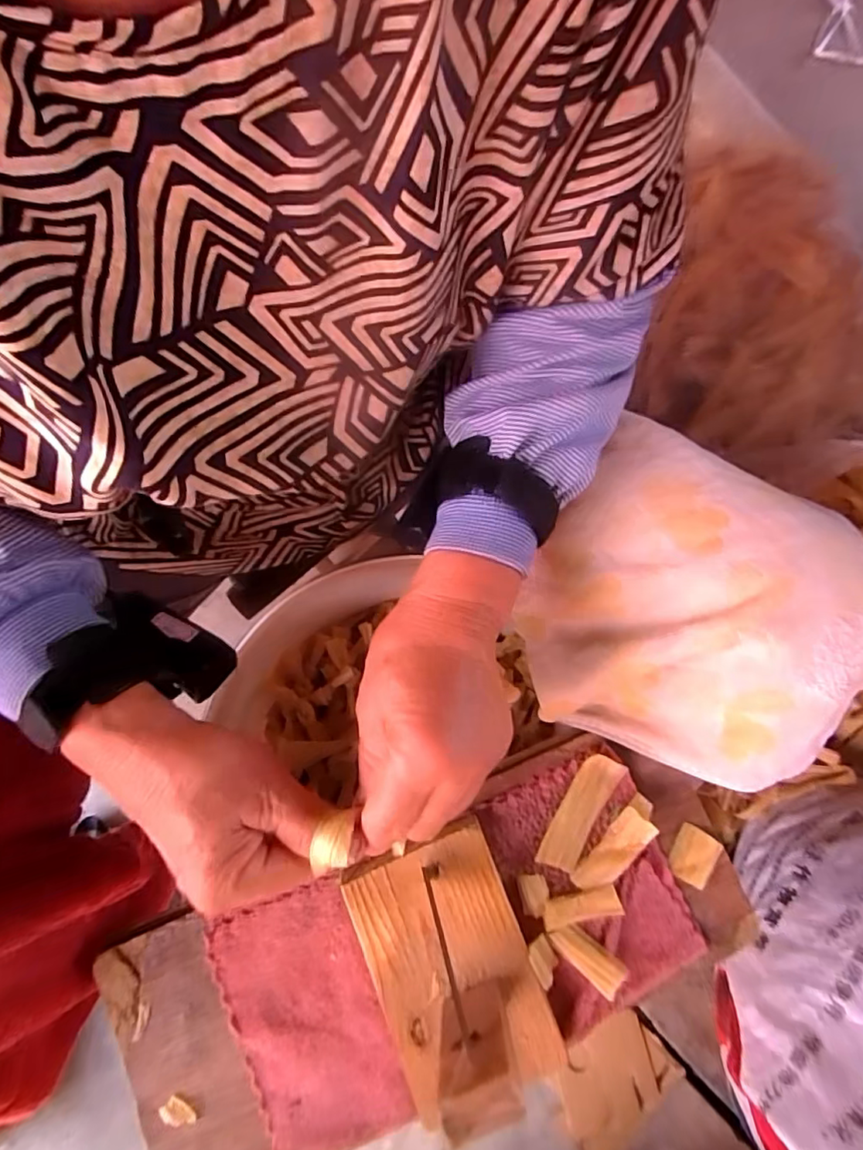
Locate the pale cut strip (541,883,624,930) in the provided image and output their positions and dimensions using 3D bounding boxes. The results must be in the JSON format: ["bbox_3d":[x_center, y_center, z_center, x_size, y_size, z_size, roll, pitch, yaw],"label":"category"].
[{"bbox_3d":[0.093,0.206,0.346,0.048,0.004,0.018,-15,79,-3],"label":"pale cut strip"}]

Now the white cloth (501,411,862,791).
[{"bbox_3d":[0.151,0.023,0.337,0.177,0.118,0.170,33,81,6],"label":"white cloth"}]

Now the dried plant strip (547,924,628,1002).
[{"bbox_3d":[0.095,0.232,0.341,0.046,0.005,0.020,38,76,20],"label":"dried plant strip"}]

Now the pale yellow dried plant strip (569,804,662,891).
[{"bbox_3d":[0.114,0.175,0.351,0.021,0.011,0.058,42,82,8],"label":"pale yellow dried plant strip"}]

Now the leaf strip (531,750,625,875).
[{"bbox_3d":[0.095,0.151,0.356,0.024,0.006,0.075,30,80,6],"label":"leaf strip"}]

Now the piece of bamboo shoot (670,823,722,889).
[{"bbox_3d":[0.169,0.181,0.361,0.024,0.004,0.032,27,75,26],"label":"piece of bamboo shoot"}]

